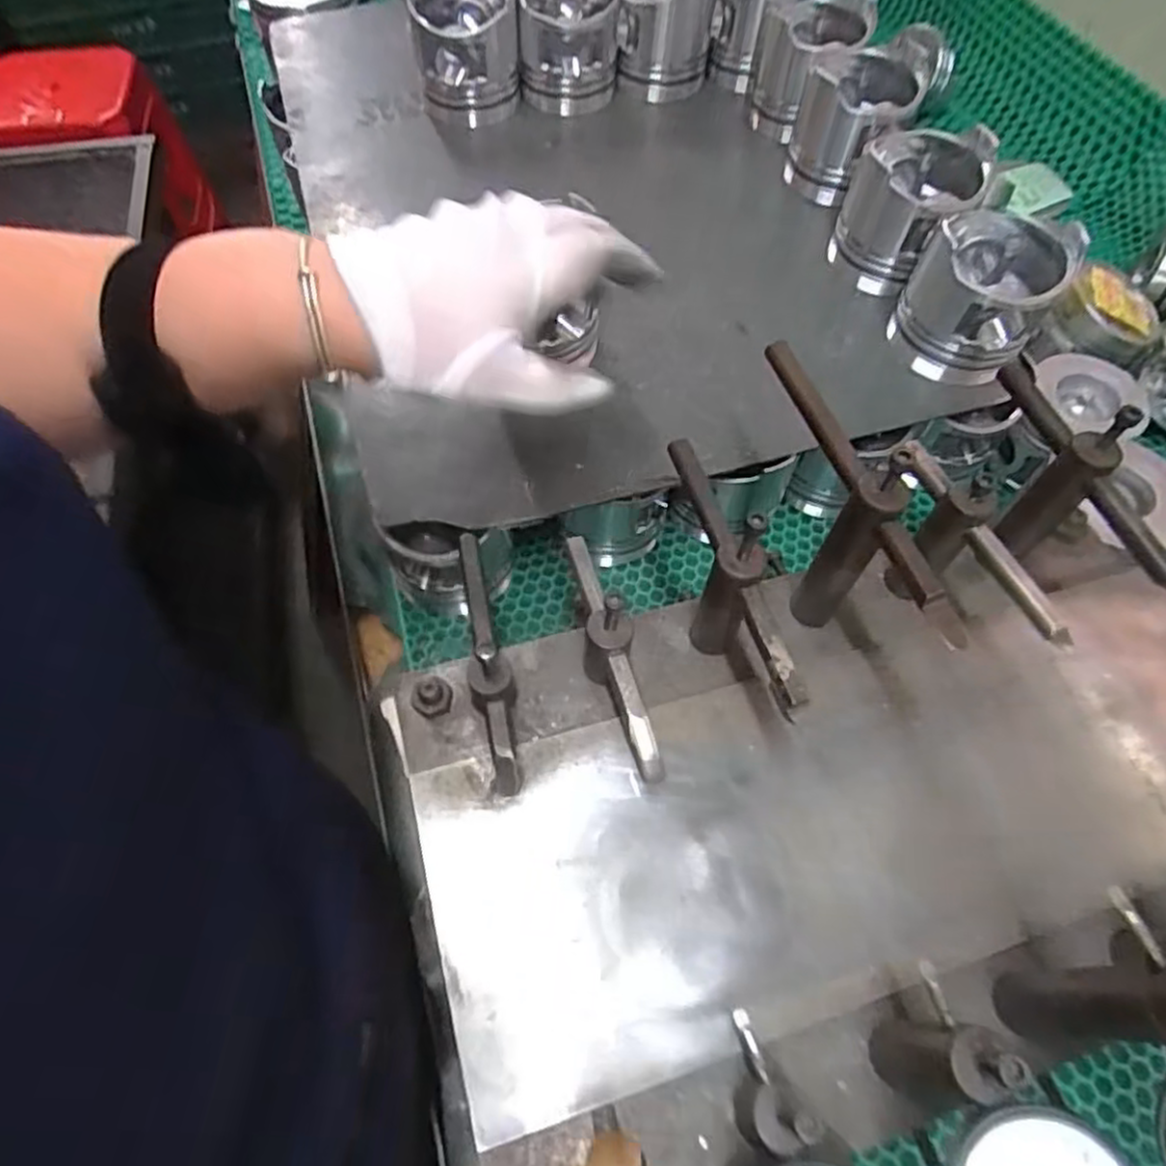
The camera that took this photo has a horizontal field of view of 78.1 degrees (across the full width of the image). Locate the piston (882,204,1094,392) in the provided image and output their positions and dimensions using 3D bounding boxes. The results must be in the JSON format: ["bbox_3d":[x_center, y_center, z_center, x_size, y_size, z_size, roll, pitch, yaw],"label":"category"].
[{"bbox_3d":[0.281,-0.204,0.519,0.092,0.094,0.094,27,63,13],"label":"piston"}]

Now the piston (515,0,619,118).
[{"bbox_3d":[-0.016,-0.509,0.679,0.090,0.083,0.107,-3,61,-3],"label":"piston"}]

